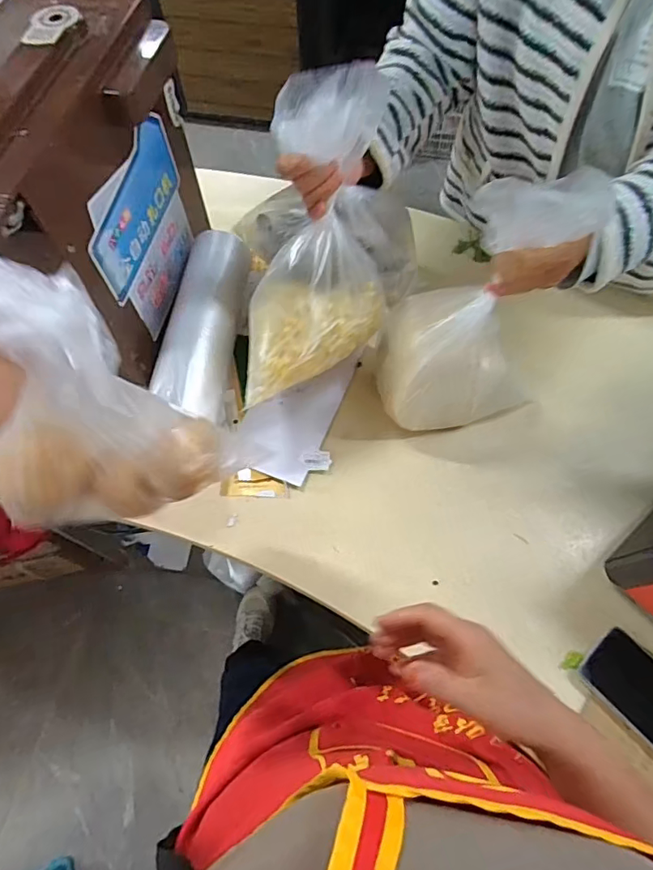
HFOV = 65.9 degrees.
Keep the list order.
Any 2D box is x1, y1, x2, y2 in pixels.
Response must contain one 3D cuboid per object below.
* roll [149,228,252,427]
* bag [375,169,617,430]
[{"bbox_3d":[-0.174,-0.163,0.727,0.086,0.075,0.315,3,64,2],"label":"roll"},{"bbox_3d":[0.155,-0.134,0.570,0.168,0.353,0.131,7,65,5],"label":"bag"}]

